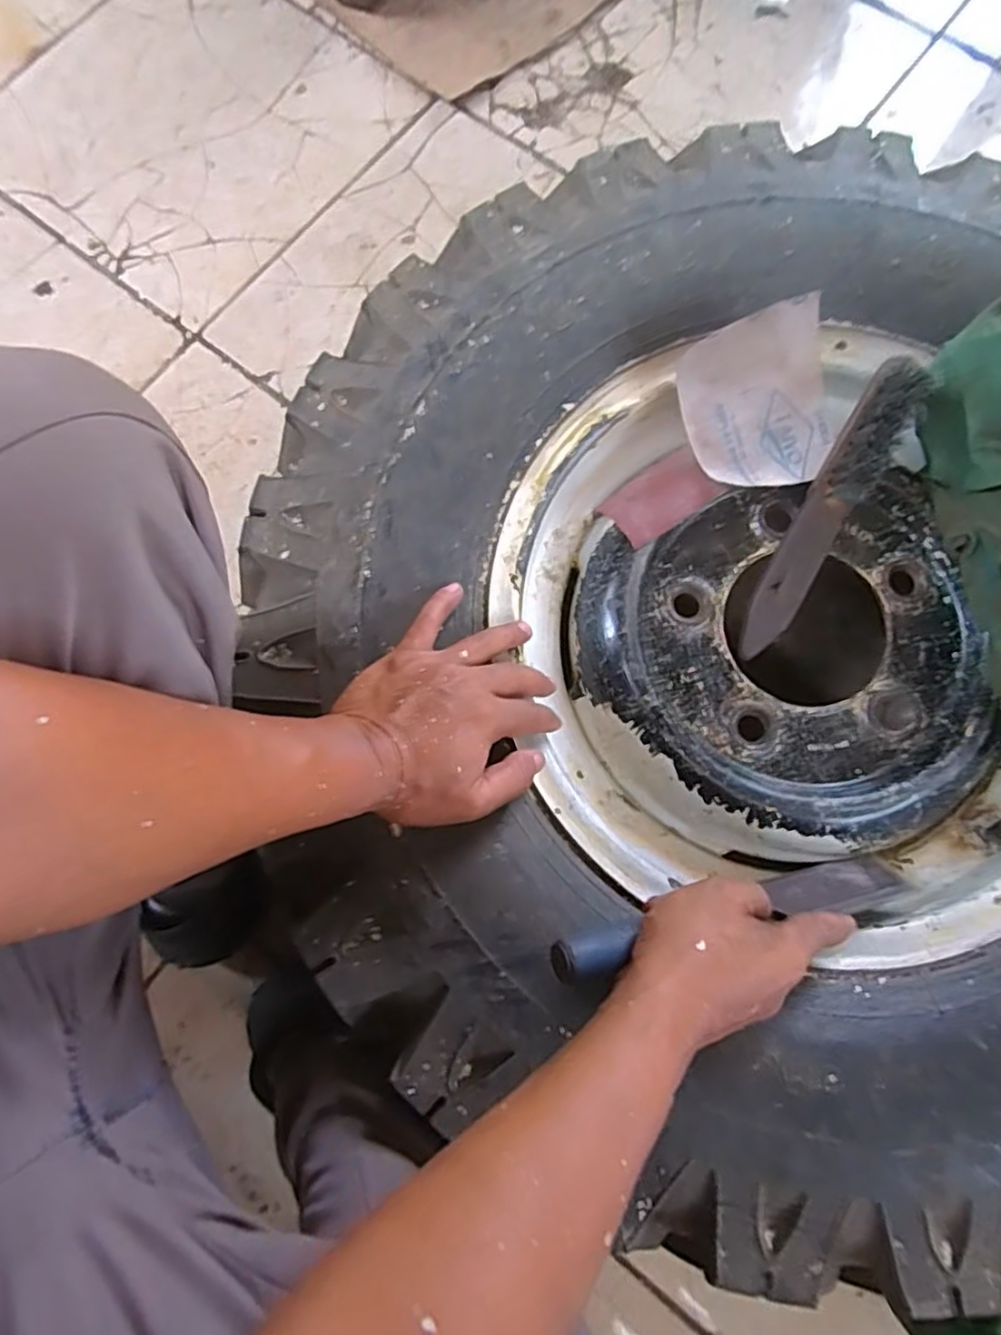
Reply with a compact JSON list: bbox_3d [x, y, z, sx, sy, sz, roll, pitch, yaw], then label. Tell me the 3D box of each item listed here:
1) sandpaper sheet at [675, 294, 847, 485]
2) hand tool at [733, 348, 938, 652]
[{"bbox_3d":[0.180,-0.184,0.483,0.098,0.031,0.112,-16,105,8],"label":"sandpaper sheet"},{"bbox_3d":[0.225,-0.108,0.474,0.032,0.034,0.220,29,98,6],"label":"hand tool"}]

